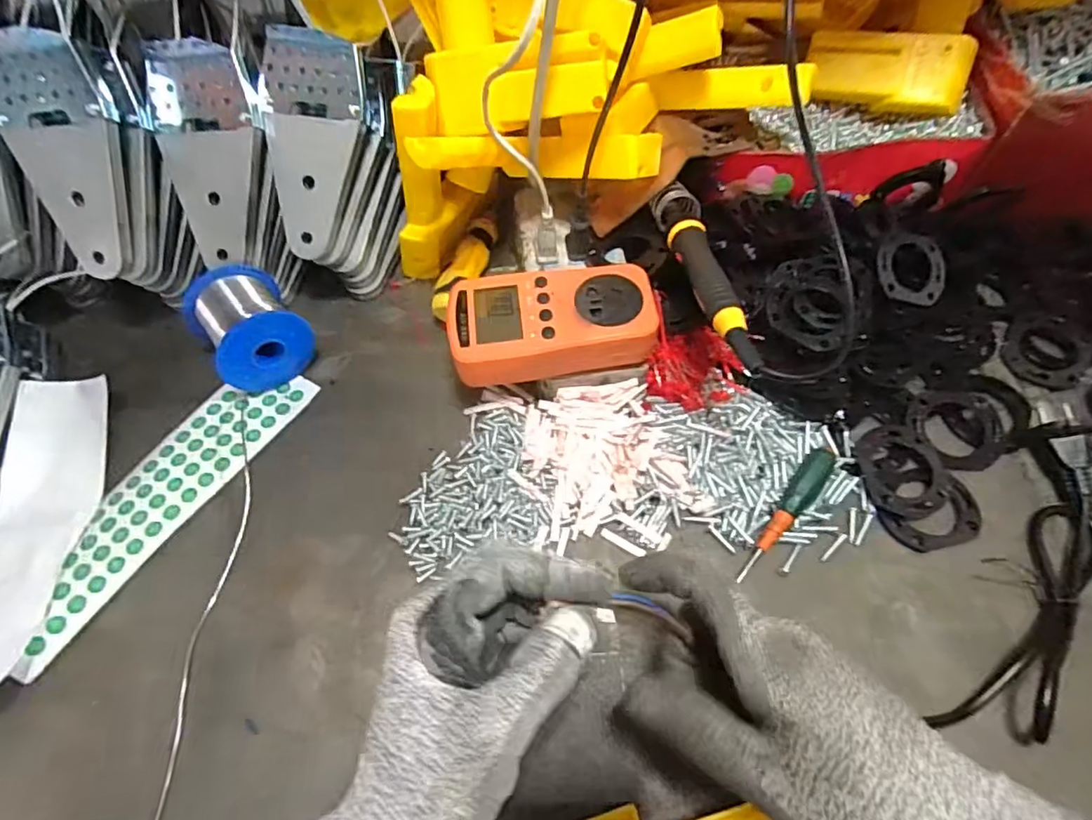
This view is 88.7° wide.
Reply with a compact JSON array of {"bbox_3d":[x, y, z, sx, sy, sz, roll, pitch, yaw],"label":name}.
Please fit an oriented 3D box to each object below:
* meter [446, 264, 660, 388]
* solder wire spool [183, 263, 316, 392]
[{"bbox_3d":[0.004,-0.056,0.352,0.125,0.029,0.069,-8,60,-4],"label":"meter"},{"bbox_3d":[-0.205,-0.057,0.390,0.061,0.056,0.072,-36,66,-18],"label":"solder wire spool"}]

